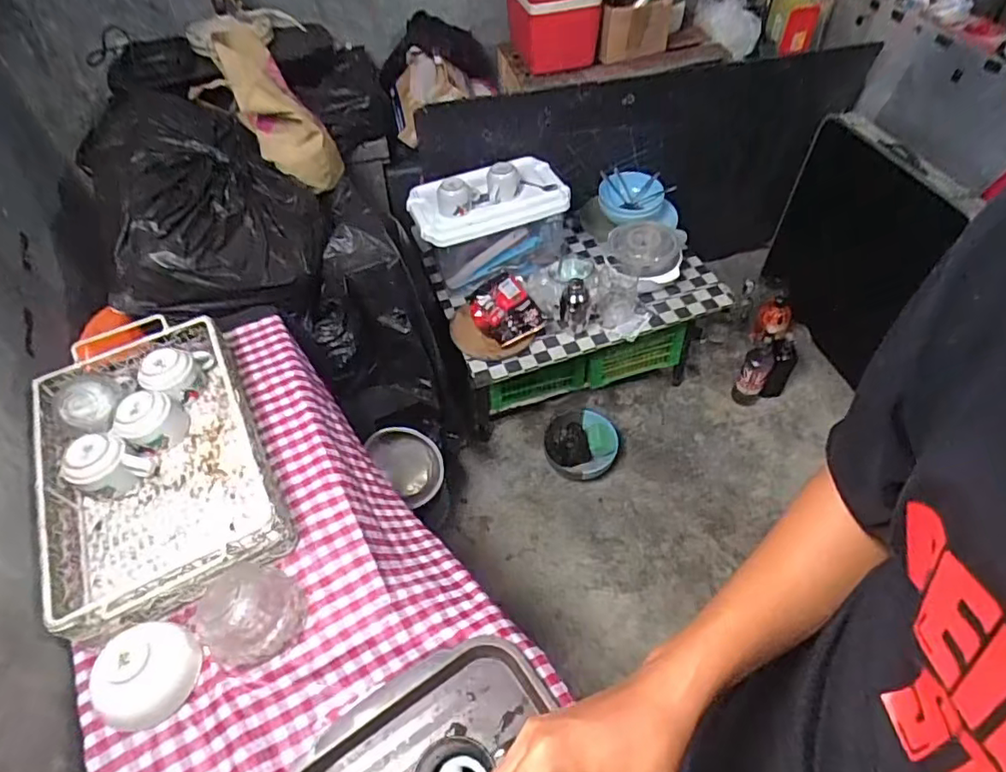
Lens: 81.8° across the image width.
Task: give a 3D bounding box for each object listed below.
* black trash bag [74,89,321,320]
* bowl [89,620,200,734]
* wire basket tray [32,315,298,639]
[{"bbox_3d":[-0.542,-0.343,1.056,0.355,0.232,0.399,-20,52,-12],"label":"black trash bag"},{"bbox_3d":[-0.401,0.317,0.646,0.103,0.064,0.106,-2,51,2],"label":"bowl"},{"bbox_3d":[-0.481,0.101,0.798,0.261,0.083,0.431,-26,53,-16],"label":"wire basket tray"}]

